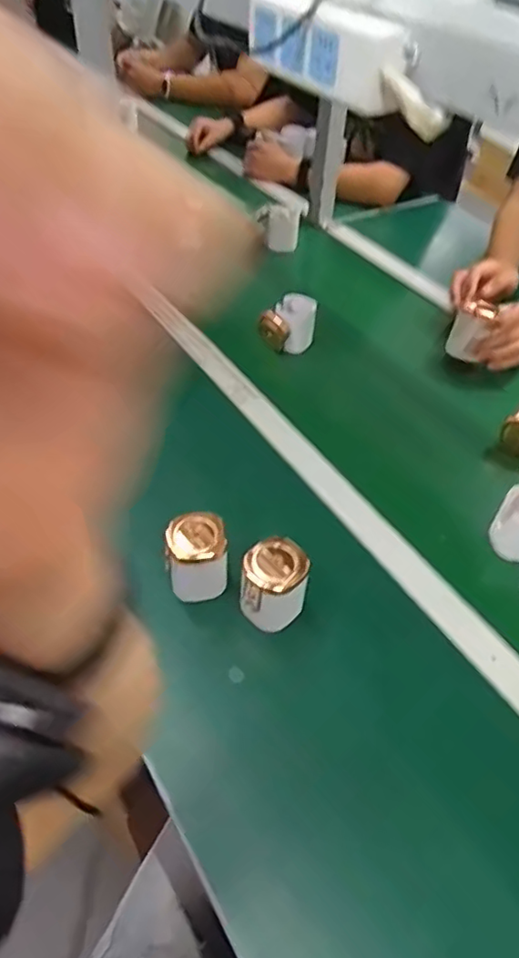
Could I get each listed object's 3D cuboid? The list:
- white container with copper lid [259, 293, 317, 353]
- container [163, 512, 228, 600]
[{"bbox_3d":[0.043,-0.234,0.875,0.077,0.068,0.055,10,47,7],"label":"white container with copper lid"},{"bbox_3d":[-0.061,0.076,0.569,0.056,0.078,0.048,-8,47,-10],"label":"container"}]

